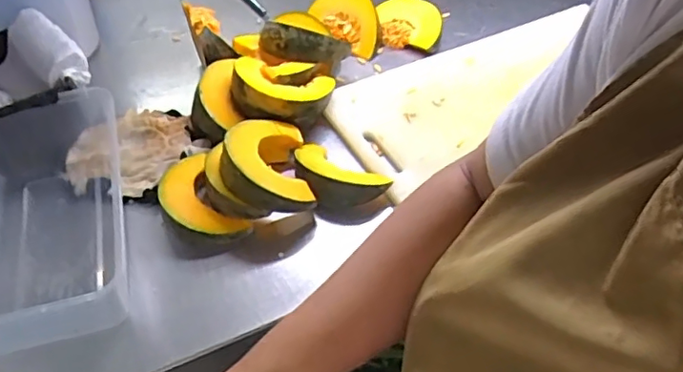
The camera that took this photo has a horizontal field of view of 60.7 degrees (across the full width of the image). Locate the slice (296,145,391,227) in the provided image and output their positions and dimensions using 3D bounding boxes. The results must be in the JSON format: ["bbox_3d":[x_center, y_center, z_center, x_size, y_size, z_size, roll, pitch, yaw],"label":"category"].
[{"bbox_3d":[-0.010,-0.010,0.616,0.121,0.036,0.077,31,55,27],"label":"slice"}]

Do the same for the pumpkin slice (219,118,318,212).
[{"bbox_3d":[-0.083,-0.023,0.611,0.096,0.050,0.124,19,37,-28],"label":"pumpkin slice"}]

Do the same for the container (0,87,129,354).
[{"bbox_3d":[-0.298,0.035,0.555,0.178,0.087,0.275,-11,47,-9],"label":"container"}]

